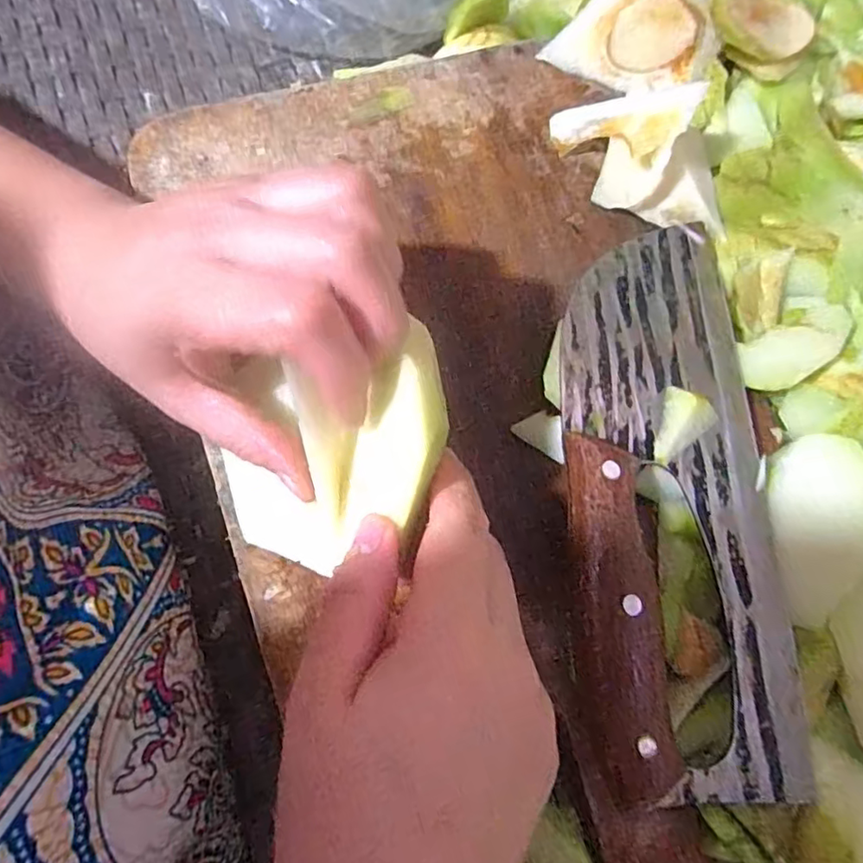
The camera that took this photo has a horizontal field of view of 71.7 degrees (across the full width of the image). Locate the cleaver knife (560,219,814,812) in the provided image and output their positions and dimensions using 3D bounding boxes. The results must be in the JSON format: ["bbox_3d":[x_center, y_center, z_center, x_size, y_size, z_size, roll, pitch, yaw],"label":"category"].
[{"bbox_3d":[0.093,0.018,0.232,0.083,0.023,0.221,1,76,-4],"label":"cleaver knife"}]

